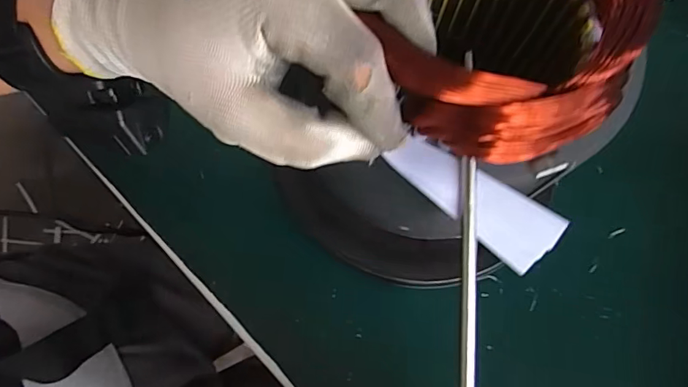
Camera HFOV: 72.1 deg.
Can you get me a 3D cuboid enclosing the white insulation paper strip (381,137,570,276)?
[{"bbox_3d":[0.053,0.001,0.190,0.071,0.006,0.025,38,96,-2],"label":"white insulation paper strip"}]

